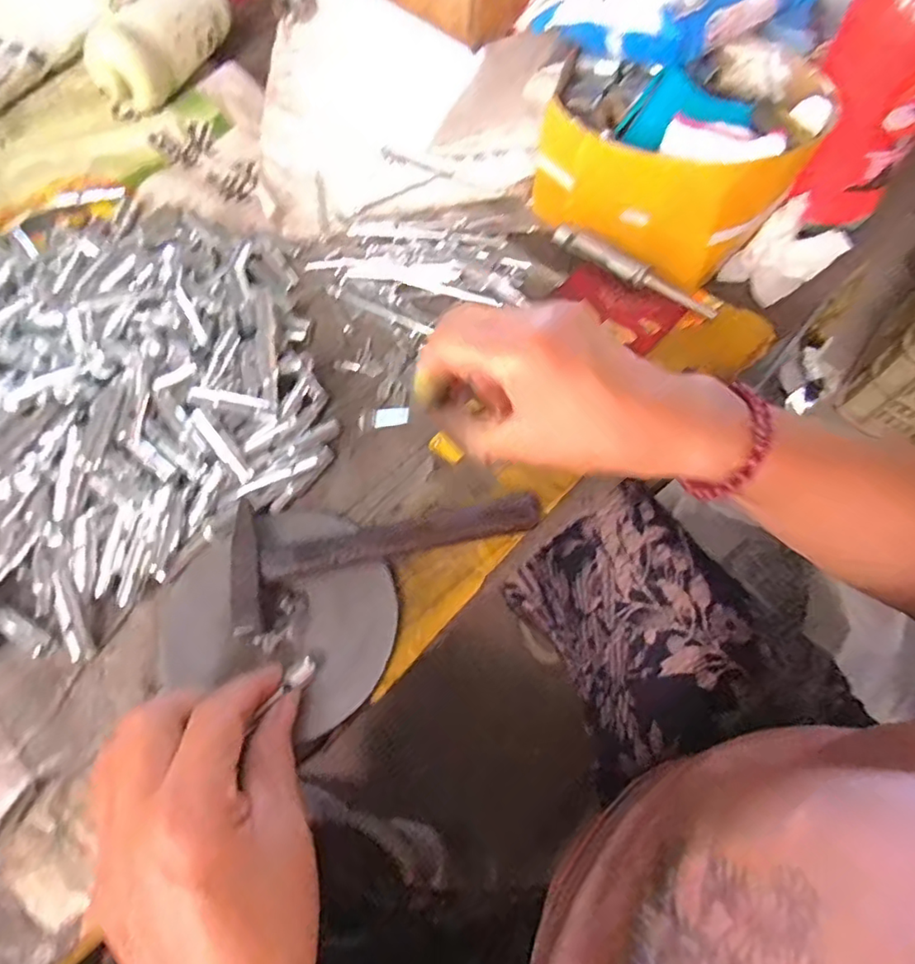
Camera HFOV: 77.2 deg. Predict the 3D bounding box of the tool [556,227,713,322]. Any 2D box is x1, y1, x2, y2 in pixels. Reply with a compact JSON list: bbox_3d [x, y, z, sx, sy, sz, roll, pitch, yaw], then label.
[{"bbox_3d":[0.129,-0.158,0.425,0.136,0.013,0.013,37,70,15],"label":"tool"}]

